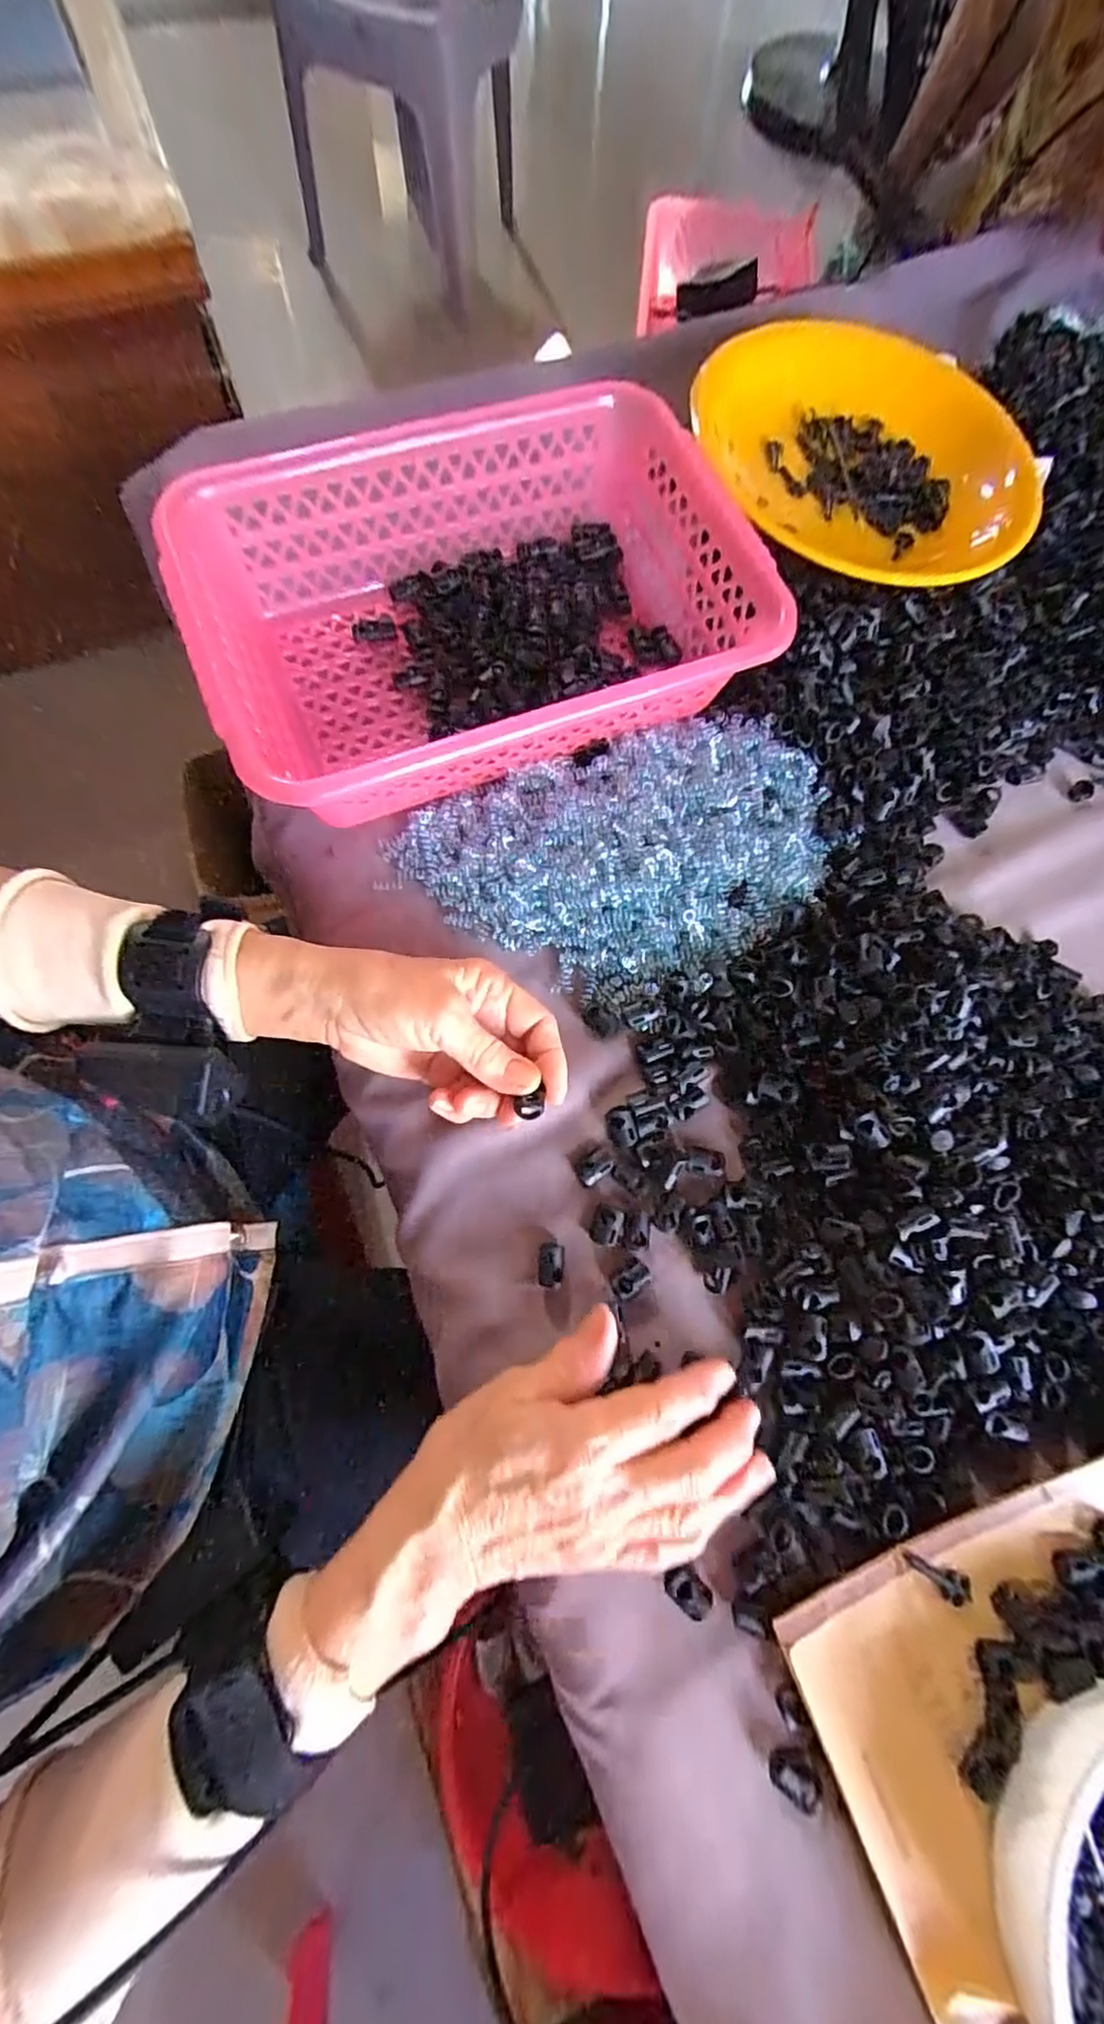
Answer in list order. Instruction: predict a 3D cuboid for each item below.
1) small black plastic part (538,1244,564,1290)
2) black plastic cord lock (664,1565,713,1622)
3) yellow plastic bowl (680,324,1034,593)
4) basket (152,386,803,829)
[{"bbox_3d":[0.000,0.125,0.322,0.012,0.009,0.020,6,74,-2],"label":"small black plastic part"},{"bbox_3d":[0.061,0.256,0.289,0.021,0.008,0.015,44,76,9],"label":"black plastic cord lock"},{"bbox_3d":[0.229,-0.387,0.450,0.216,0.046,0.229,1,74,-3],"label":"yellow plastic bowl"},{"bbox_3d":[-0.041,-0.230,0.381,0.304,0.070,0.214,-21,76,-9],"label":"basket"}]

